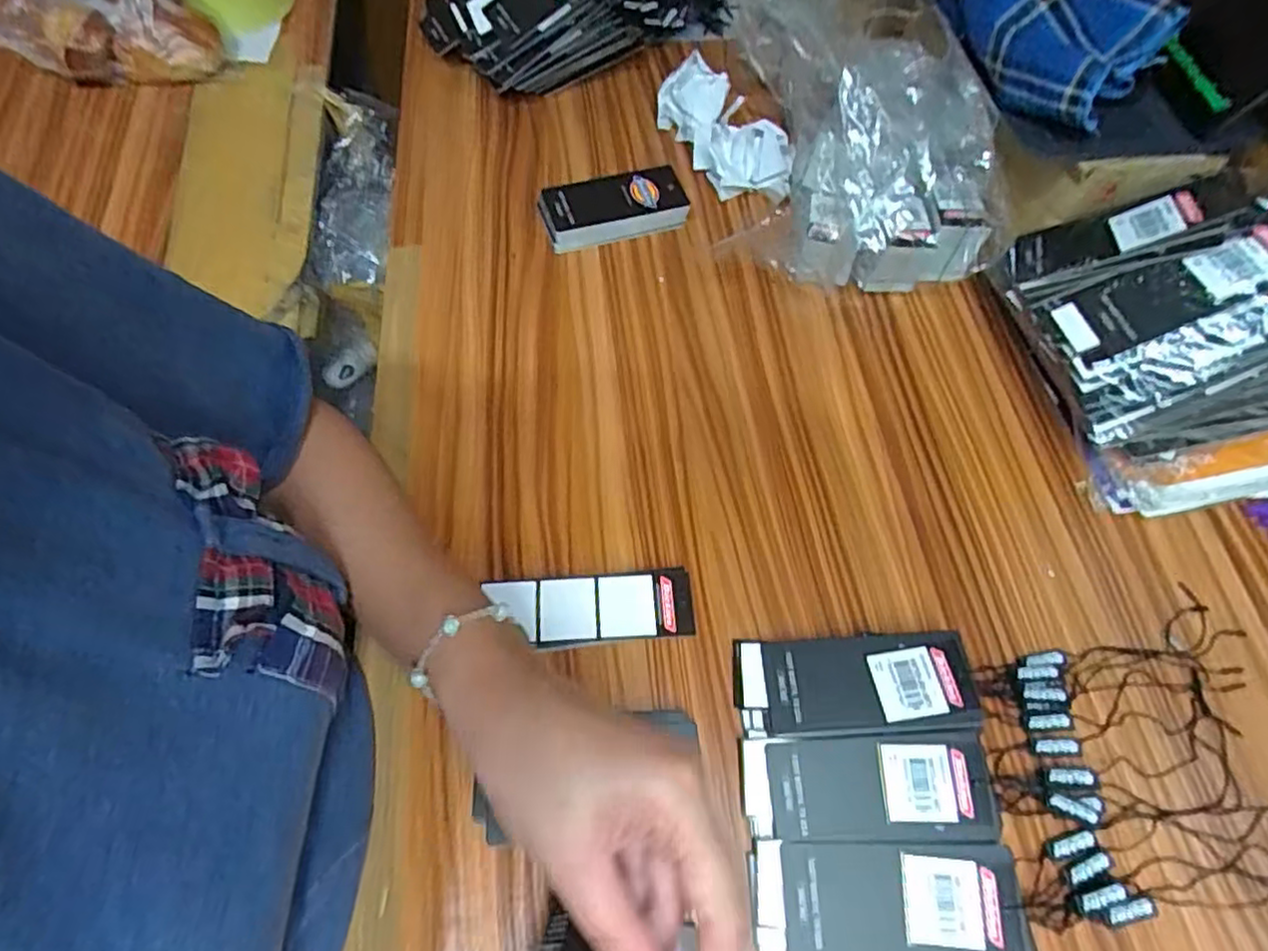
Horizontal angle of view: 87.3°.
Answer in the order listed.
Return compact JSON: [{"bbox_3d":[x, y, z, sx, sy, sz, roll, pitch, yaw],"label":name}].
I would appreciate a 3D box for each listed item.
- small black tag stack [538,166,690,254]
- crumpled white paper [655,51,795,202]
[{"bbox_3d":[-0.016,-0.210,0.519,0.109,0.021,0.058,-15,64,-10],"label":"small black tag stack"},{"bbox_3d":[0.079,-0.282,0.548,0.073,0.051,0.134,-22,65,-13],"label":"crumpled white paper"}]

